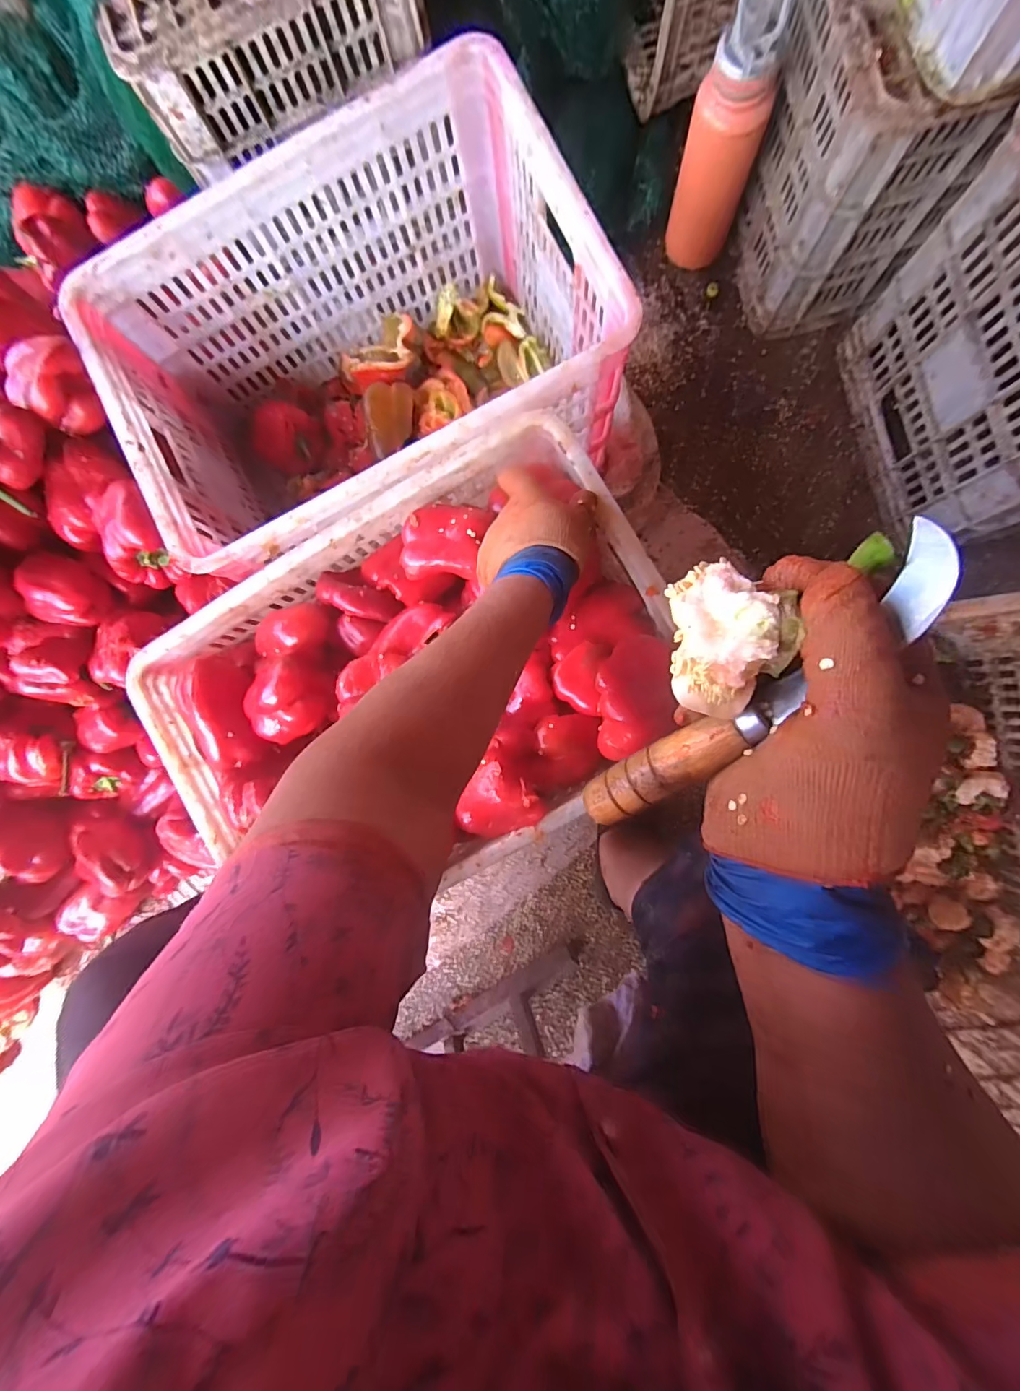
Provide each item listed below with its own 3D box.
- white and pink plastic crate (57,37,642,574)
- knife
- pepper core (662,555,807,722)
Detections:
[{"bbox_3d":[-0.160,-0.380,0.626,0.510,0.273,0.363,-24,87,4],"label":"white and pink plastic crate"},{"bbox_3d":[0.100,0.004,0.215,0.177,0.017,0.026,-42,90,24],"label":"knife"},{"bbox_3d":[0.086,-0.022,0.194,0.043,0.027,0.060,3,93,4],"label":"pepper core"}]

